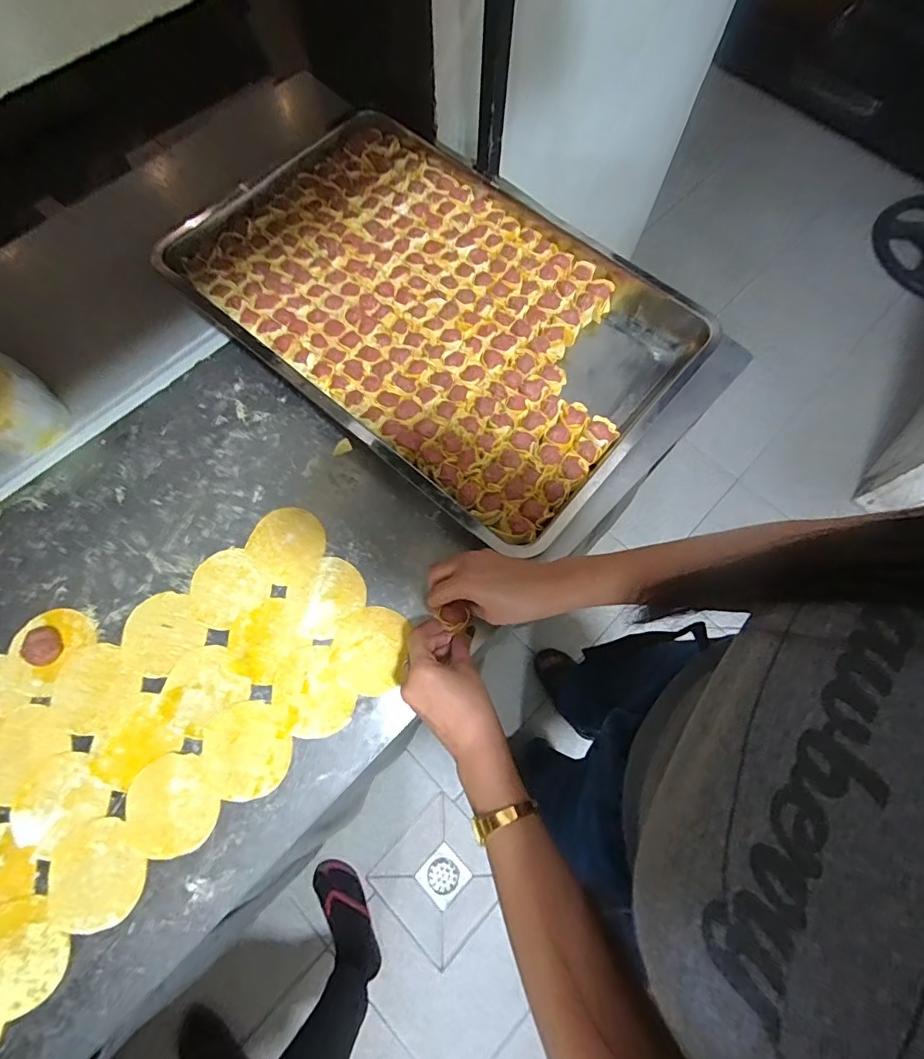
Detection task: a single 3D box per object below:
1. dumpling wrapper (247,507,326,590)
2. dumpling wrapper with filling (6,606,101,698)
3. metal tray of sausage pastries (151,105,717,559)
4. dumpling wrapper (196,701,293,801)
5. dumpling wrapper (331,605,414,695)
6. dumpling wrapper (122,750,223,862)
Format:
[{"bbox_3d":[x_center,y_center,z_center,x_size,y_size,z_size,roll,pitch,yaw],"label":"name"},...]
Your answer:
[{"bbox_3d":[-0.188,0.017,0.529,0.079,0.004,0.079,0,74,-2],"label":"dumpling wrapper"},{"bbox_3d":[-0.410,0.113,0.481,0.067,0.017,0.078,30,72,9],"label":"dumpling wrapper with filling"},{"bbox_3d":[-0.039,-0.275,0.611,0.599,0.054,0.395,38,73,11],"label":"metal tray of sausage pastries"},{"bbox_3d":[-0.204,0.208,0.463,0.081,0.005,0.084,1,70,-2],"label":"dumpling wrapper"},{"bbox_3d":[-0.092,0.120,0.495,0.076,0.004,0.083,1,70,-2],"label":"dumpling wrapper"},{"bbox_3d":[-0.266,0.252,0.445,0.075,0.004,0.084,-33,74,-13],"label":"dumpling wrapper"}]

